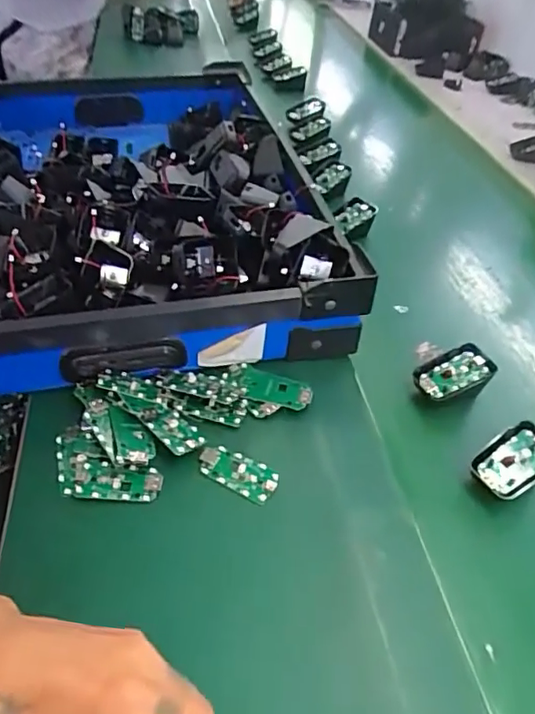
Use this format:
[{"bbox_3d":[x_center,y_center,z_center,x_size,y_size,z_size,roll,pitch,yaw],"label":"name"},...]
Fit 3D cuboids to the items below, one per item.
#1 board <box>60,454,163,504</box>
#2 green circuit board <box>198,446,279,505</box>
[{"bbox_3d":[-0.116,0.094,0.418,0.071,0.007,0.033,5,41,0],"label":"board"},{"bbox_3d":[-0.023,0.090,0.430,0.063,0.008,0.030,19,43,16],"label":"green circuit board"}]

